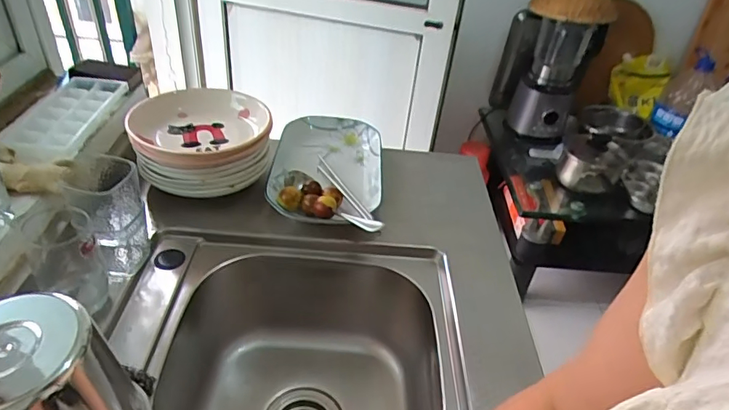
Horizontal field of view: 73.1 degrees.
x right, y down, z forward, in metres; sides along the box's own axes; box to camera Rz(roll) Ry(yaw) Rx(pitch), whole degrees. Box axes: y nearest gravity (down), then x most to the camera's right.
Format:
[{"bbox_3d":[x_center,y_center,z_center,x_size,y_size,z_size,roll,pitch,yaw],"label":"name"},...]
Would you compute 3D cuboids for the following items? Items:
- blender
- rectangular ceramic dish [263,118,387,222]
[{"bbox_3d":[0.562,-0.363,1.497,0.196,0.374,0.164,19,40,16],"label":"blender"},{"bbox_3d":[-0.061,-0.066,0.818,0.177,0.046,0.305,4,38,-3],"label":"rectangular ceramic dish"}]

